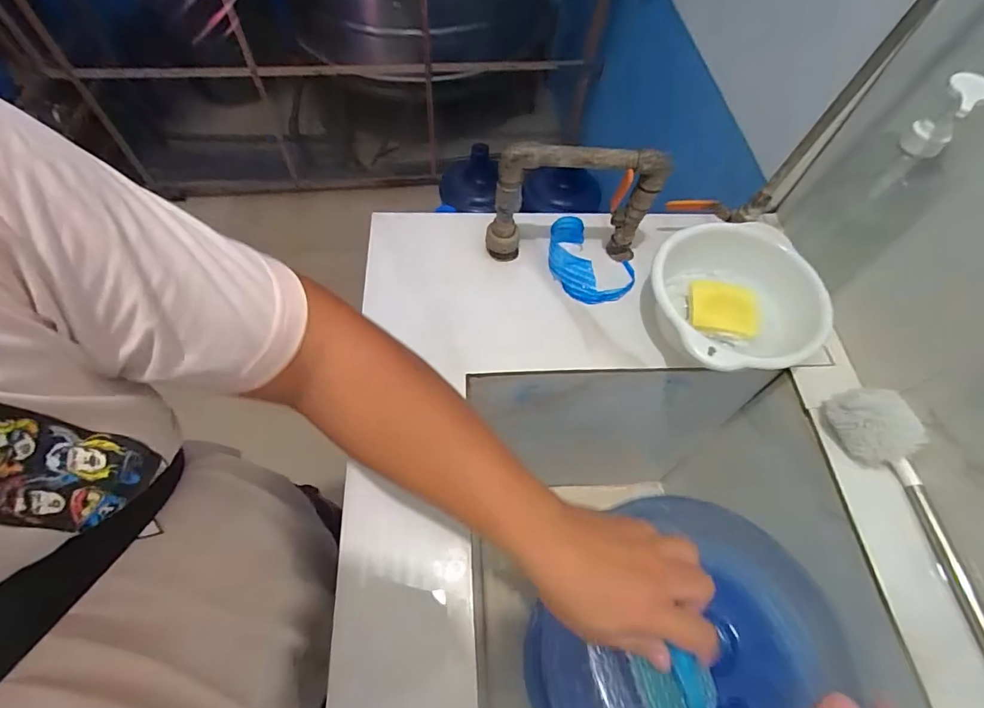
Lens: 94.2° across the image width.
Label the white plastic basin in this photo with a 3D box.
[{"bbox_3d":[0.279,-0.061,0.549,0.173,0.081,0.195,-5,61,-6],"label":"white plastic basin"}]

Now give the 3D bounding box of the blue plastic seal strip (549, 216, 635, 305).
[{"bbox_3d":[0.128,-0.122,0.616,0.130,0.038,0.091,32,64,14],"label":"blue plastic seal strip"}]

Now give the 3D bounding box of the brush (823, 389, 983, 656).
[{"bbox_3d":[0.460,0.294,0.377,0.084,0.064,0.595,-7,61,-7],"label":"brush"}]

